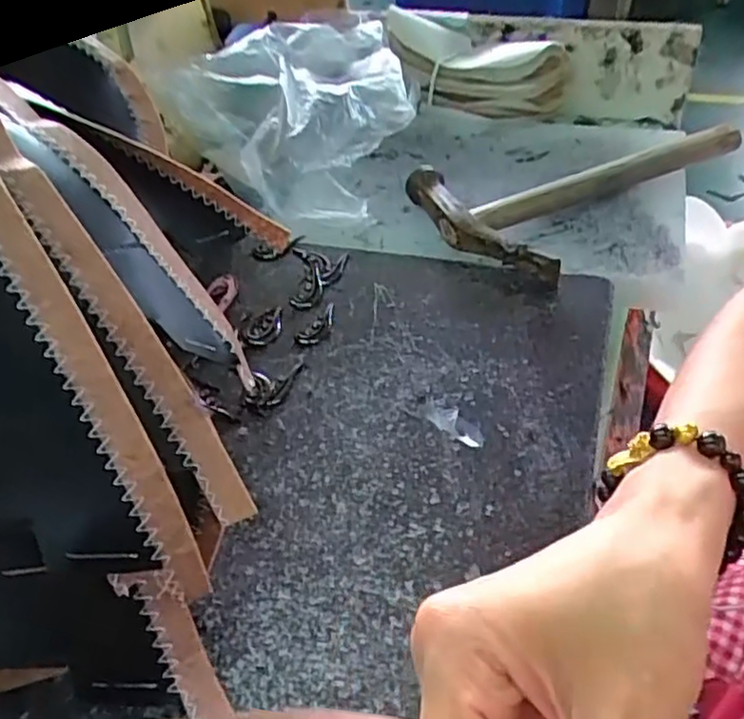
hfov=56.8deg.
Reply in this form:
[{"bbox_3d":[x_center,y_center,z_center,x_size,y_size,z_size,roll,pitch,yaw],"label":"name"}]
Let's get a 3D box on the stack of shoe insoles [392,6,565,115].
[{"bbox_3d":[0.093,-0.257,0.606,0.172,0.062,0.072,10,45,-11],"label":"stack of shoe insoles"}]

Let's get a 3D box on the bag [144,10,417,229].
[{"bbox_3d":[-0.042,-0.194,0.538,0.182,0.096,0.177,-35,52,-24],"label":"bag"}]

